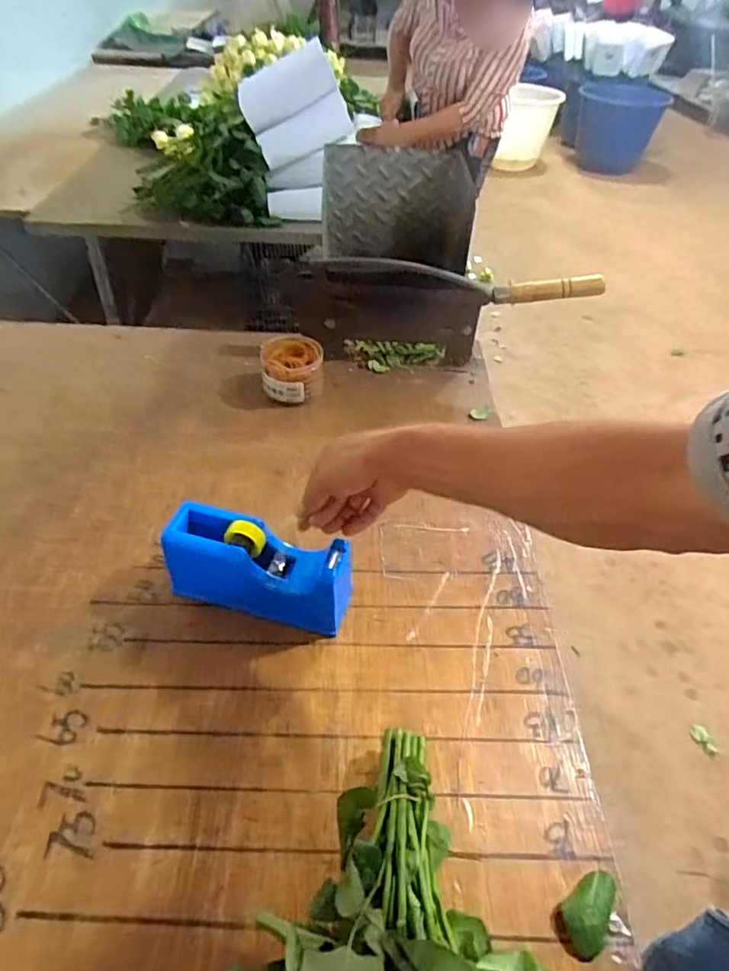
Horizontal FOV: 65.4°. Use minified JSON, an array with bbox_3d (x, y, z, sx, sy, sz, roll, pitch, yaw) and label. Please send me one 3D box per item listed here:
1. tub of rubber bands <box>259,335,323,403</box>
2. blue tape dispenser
[{"bbox_3d":[-0.117,-0.187,0.915,0.098,0.066,0.090,2,44,-2],"label":"tub of rubber bands"},{"bbox_3d":[-0.113,0.093,0.626,0.200,0.098,0.067,11,44,7],"label":"blue tape dispenser"}]

